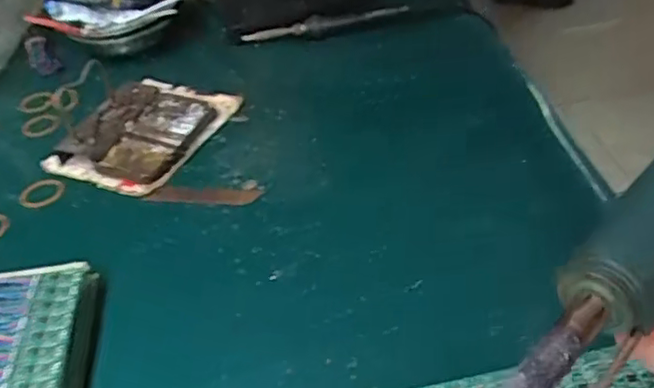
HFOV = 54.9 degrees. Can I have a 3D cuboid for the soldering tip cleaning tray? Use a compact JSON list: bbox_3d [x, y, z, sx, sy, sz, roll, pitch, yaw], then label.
[{"bbox_3d":[-0.162,-0.065,0.572,0.113,0.025,0.147,16,45,26],"label":"soldering tip cleaning tray"}]

